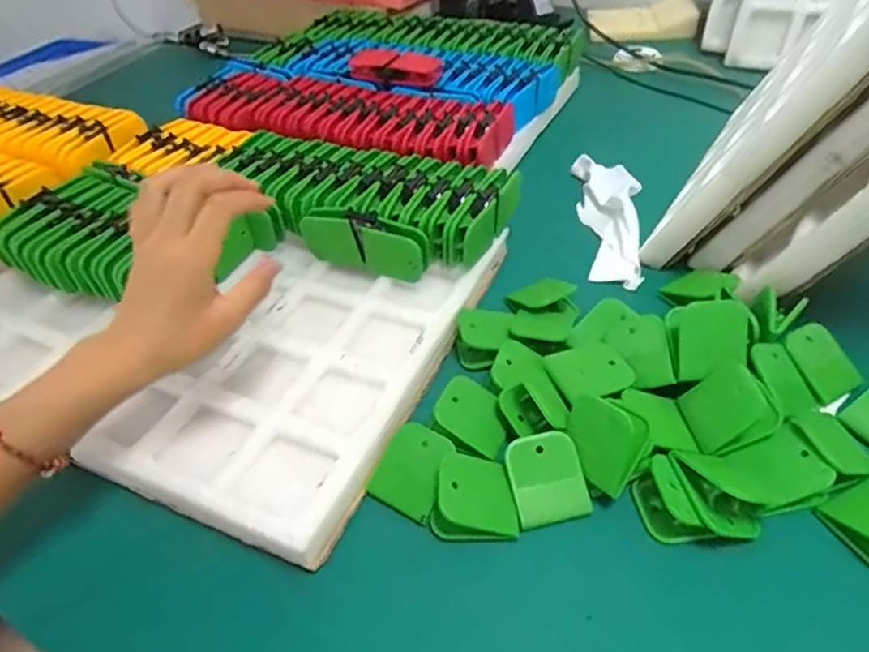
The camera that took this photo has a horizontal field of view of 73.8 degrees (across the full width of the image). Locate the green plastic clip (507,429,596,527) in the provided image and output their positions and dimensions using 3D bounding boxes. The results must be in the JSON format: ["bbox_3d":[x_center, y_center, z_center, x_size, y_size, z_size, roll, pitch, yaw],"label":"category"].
[{"bbox_3d":[0.072,0.099,0.381,0.047,0.014,0.055,-11,75,-6],"label":"green plastic clip"}]

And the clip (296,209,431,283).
[{"bbox_3d":[-0.066,-0.077,0.519,0.128,0.056,0.028,12,47,19],"label":"clip"}]

